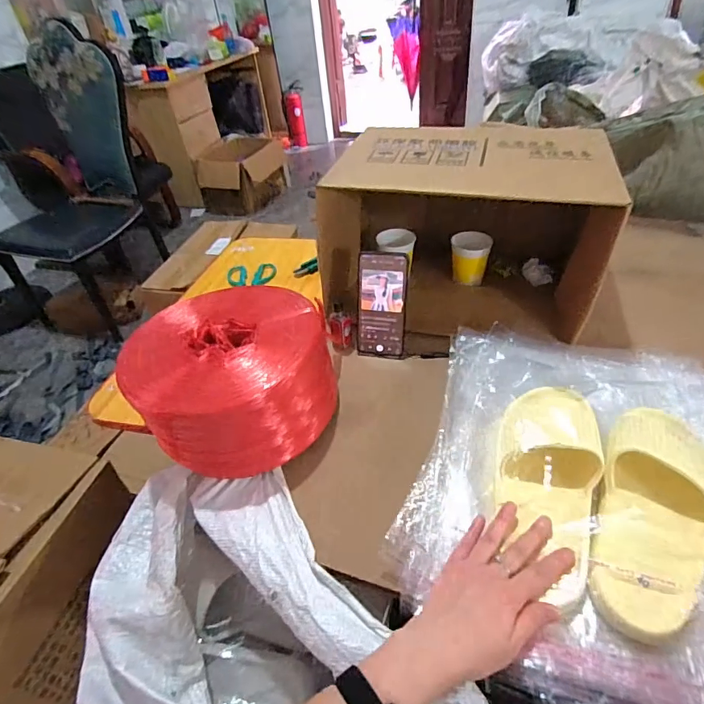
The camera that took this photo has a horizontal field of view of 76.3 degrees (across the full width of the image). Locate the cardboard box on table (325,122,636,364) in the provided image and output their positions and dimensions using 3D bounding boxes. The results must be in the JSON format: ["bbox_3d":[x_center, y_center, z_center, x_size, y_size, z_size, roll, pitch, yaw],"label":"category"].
[{"bbox_3d":[0.182,-0.191,0.750,0.412,0.268,0.326,8,43,17],"label":"cardboard box on table"}]

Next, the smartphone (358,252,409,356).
[{"bbox_3d":[0.047,-0.072,0.696,0.076,0.158,0.015,7,22,15],"label":"smartphone"}]

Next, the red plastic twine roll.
[{"bbox_3d":[-0.166,0.029,0.624,0.244,0.141,0.241,-4,41,4],"label":"red plastic twine roll"}]

